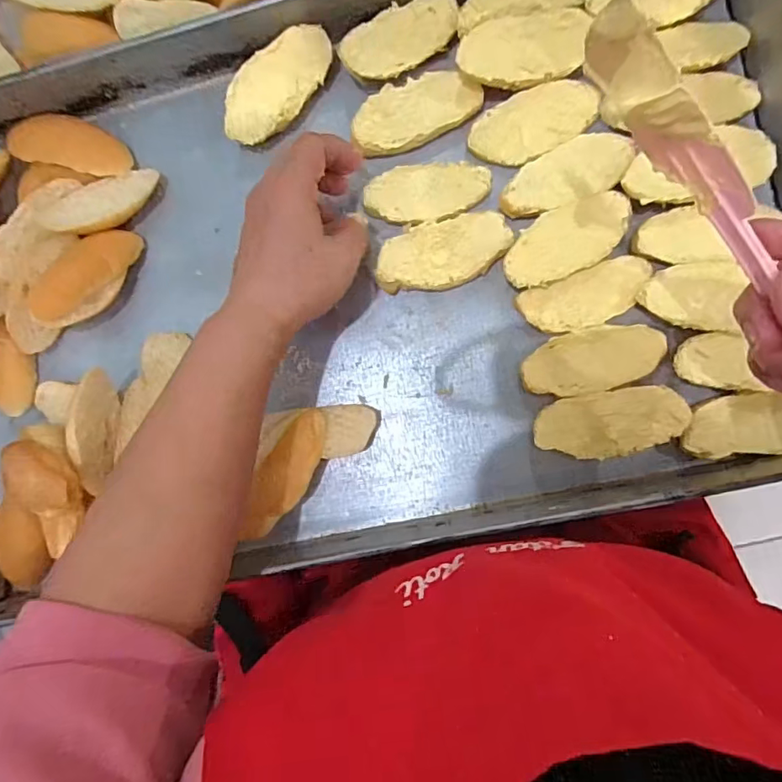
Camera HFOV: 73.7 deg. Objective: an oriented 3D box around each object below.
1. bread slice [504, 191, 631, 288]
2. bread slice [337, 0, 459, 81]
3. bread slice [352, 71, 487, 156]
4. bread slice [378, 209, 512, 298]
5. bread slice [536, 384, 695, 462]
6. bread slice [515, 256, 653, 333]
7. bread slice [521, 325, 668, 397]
[{"bbox_3d":[0.116,-0.099,0.346,0.087,0.019,0.041,-25,89,5],"label":"bread slice"},{"bbox_3d":[0.006,-0.242,0.360,0.083,0.011,0.037,-27,106,-1],"label":"bread slice"},{"bbox_3d":[0.016,-0.198,0.365,0.090,0.013,0.046,-22,89,5],"label":"bread slice"},{"bbox_3d":[0.036,-0.095,0.362,0.092,0.013,0.045,-11,90,5],"label":"bread slice"},{"bbox_3d":[0.142,0.022,0.345,0.092,0.028,0.042,-9,90,5],"label":"bread slice"},{"bbox_3d":[0.132,-0.063,0.354,0.085,0.015,0.036,-19,89,5],"label":"bread slice"},{"bbox_3d":[0.134,-0.021,0.351,0.090,0.017,0.041,-14,90,5],"label":"bread slice"}]

